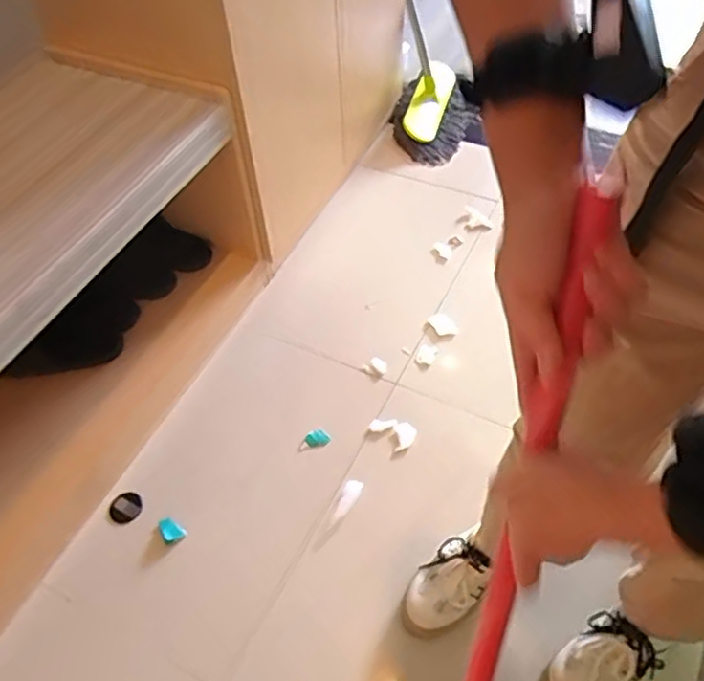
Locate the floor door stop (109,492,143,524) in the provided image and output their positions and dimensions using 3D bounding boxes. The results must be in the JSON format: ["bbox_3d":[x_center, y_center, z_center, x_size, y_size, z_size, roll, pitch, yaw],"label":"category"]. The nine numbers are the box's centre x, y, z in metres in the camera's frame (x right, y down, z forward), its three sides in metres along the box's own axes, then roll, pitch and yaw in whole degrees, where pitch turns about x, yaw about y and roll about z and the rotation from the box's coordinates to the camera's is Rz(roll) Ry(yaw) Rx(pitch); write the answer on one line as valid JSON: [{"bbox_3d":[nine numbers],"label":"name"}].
[{"bbox_3d":[-0.400,0.293,1.130,0.048,0.012,0.056,37,63,25],"label":"floor door stop"}]

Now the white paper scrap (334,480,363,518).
[{"bbox_3d":[-0.007,0.273,1.103,0.030,0.004,0.074,18,58,9],"label":"white paper scrap"}]

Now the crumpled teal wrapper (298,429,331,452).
[{"bbox_3d":[-0.072,0.185,1.196,0.062,0.021,0.029,-20,56,-13],"label":"crumpled teal wrapper"}]

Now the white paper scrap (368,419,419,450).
[{"bbox_3d":[0.079,0.166,1.191,0.060,0.012,0.083,-39,61,-24],"label":"white paper scrap"}]

